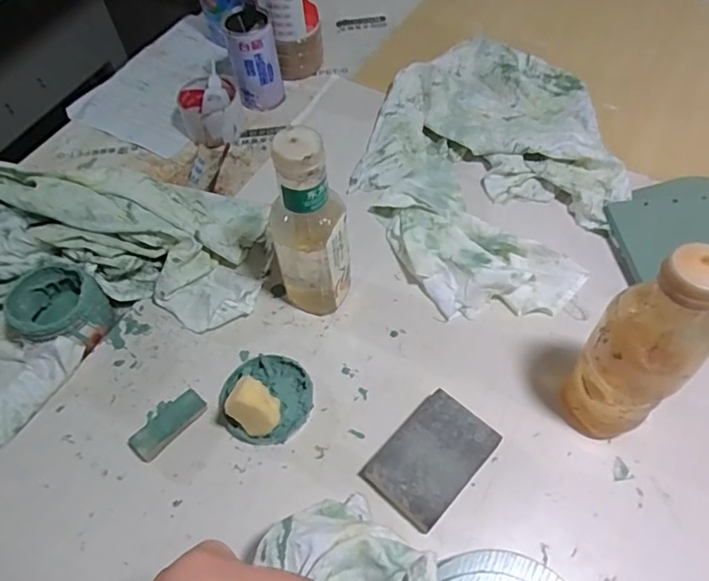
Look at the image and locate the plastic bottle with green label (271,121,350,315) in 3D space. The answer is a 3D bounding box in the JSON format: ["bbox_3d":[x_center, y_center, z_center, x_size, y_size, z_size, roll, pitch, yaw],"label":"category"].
[{"bbox_3d":[-0.042,-0.054,0.476,0.062,0.196,0.066,-2,56,3],"label":"plastic bottle with green label"}]

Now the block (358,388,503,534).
[{"bbox_3d":[0.063,0.141,0.452,0.070,0.027,0.100,38,66,25],"label":"block"}]

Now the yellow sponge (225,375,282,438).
[{"bbox_3d":[-0.083,0.102,0.457,0.036,0.053,0.035,28,62,20],"label":"yellow sponge"}]

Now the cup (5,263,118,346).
[{"bbox_3d":[-0.288,0.018,0.524,0.080,0.050,0.076,-2,56,3],"label":"cup"}]

